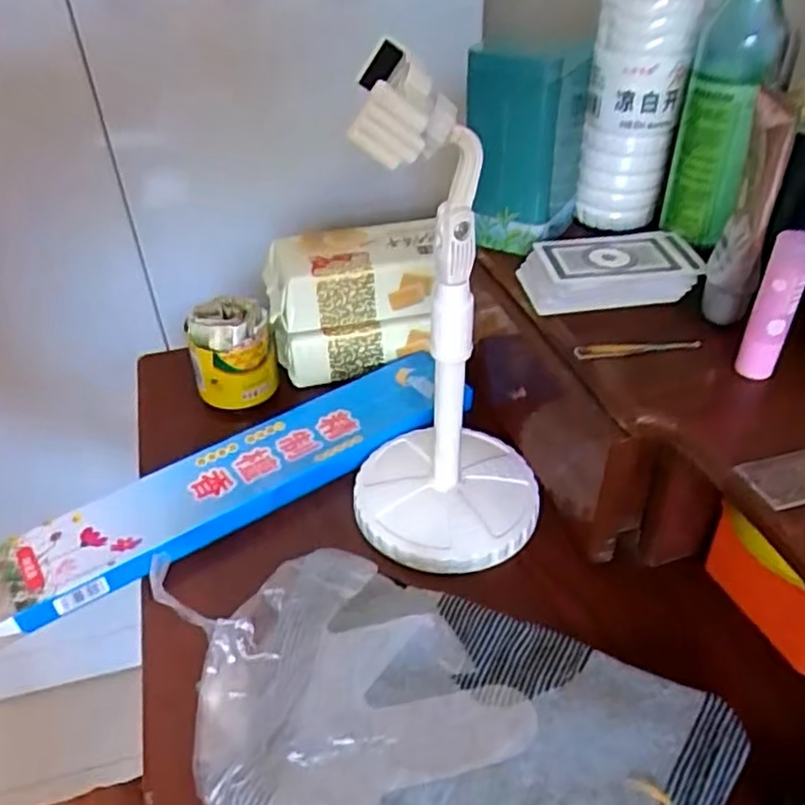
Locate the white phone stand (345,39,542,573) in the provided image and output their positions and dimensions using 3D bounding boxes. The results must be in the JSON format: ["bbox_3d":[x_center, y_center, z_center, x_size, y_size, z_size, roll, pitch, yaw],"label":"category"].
[{"bbox_3d":[0.024,-0.043,0.386,0.118,0.260,0.118,10,40,14],"label":"white phone stand"}]

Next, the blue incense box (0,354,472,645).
[{"bbox_3d":[-0.115,0.053,0.494,0.353,0.025,0.070,-24,44,-25],"label":"blue incense box"}]

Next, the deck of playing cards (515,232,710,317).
[{"bbox_3d":[0.130,-0.084,0.444,0.103,0.024,0.060,-2,39,0],"label":"deck of playing cards"}]

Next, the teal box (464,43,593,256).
[{"bbox_3d":[0.082,-0.175,0.473,0.063,0.125,0.073,16,42,21],"label":"teal box"}]

